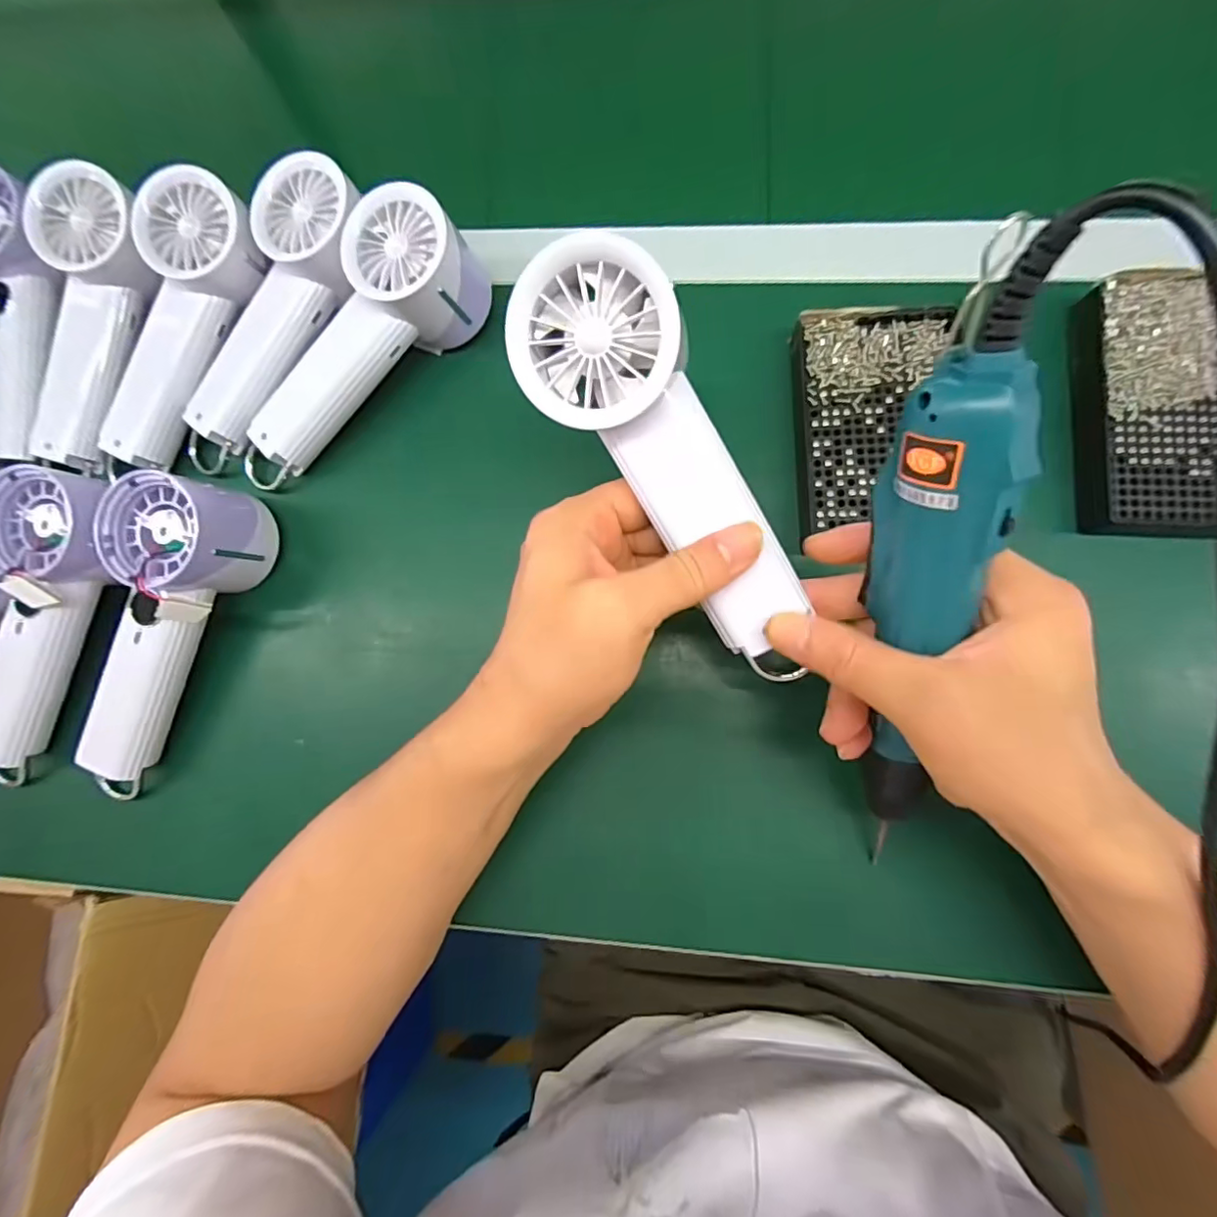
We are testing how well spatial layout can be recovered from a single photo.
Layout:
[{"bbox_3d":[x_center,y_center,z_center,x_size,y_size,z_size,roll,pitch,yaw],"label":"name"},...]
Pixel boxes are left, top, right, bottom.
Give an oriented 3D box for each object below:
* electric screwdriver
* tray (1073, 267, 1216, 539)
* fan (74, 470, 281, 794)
[{"bbox_3d":[0.118,0.002,0.215,0.032,0.028,0.242,-4,123,5],"label":"electric screwdriver"},{"bbox_3d":[0.307,-0.109,0.302,0.101,0.025,0.137,1,83,5],"label":"tray"},{"bbox_3d":[-0.263,0.020,0.318,0.066,0.050,0.191,21,85,8],"label":"fan"}]

